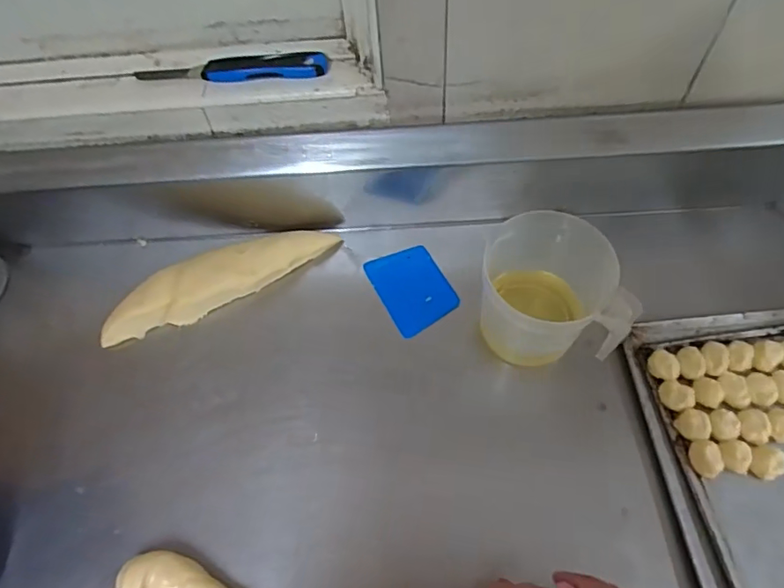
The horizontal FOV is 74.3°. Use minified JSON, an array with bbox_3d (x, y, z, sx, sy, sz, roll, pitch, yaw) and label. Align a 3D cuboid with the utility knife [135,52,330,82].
[{"bbox_3d":[-0.192,-0.275,0.631,0.227,0.022,0.039,-3,59,3],"label":"utility knife"}]

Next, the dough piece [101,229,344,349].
[{"bbox_3d":[-0.236,-0.018,0.722,0.343,0.065,0.064,-22,60,-9],"label":"dough piece"}]

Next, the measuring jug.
[{"bbox_3d":[0.182,0.007,0.601,0.141,0.175,0.121,-1,59,4],"label":"measuring jug"}]

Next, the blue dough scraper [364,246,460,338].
[{"bbox_3d":[0.028,-0.010,0.715,0.091,0.004,0.123,-26,66,-10],"label":"blue dough scraper"}]

